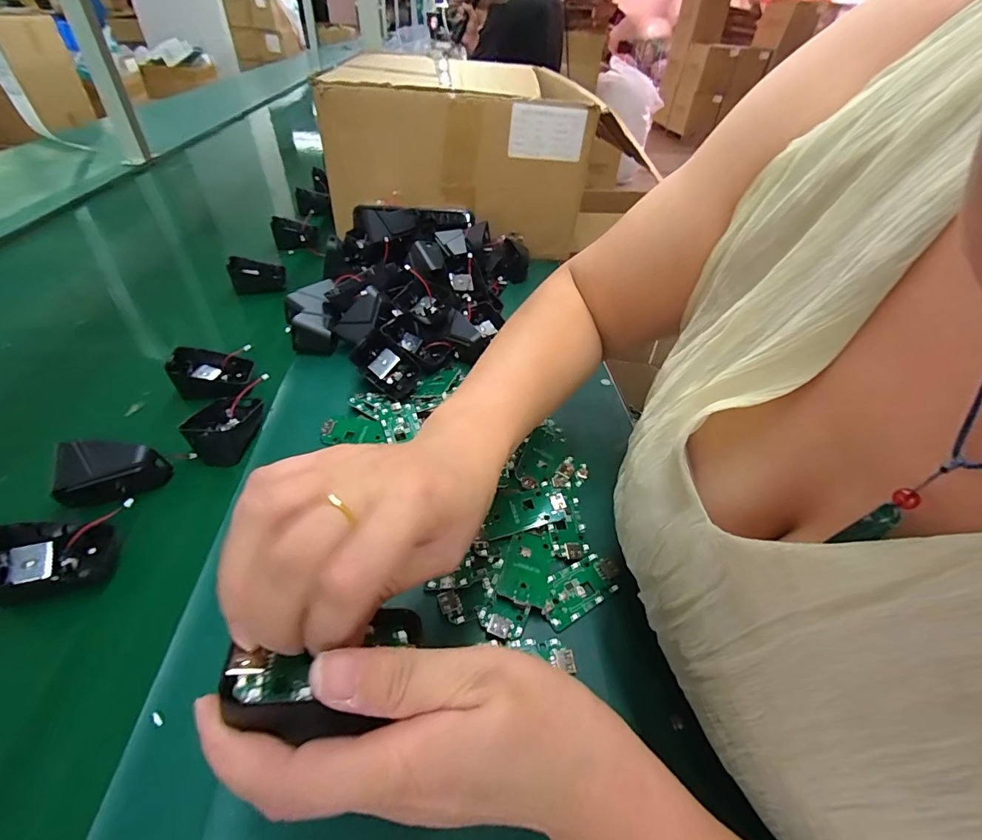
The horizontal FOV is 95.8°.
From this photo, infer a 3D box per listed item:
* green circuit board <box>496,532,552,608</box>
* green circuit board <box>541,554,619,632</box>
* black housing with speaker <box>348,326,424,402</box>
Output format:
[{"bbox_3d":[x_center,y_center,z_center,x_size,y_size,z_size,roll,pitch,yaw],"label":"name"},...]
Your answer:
[{"bbox_3d":[0.025,0.100,0.304,0.032,0.004,0.052,19,39,2],"label":"green circuit board"},{"bbox_3d":[0.059,0.114,0.302,0.061,0.006,0.031,-21,48,-26],"label":"green circuit board"},{"bbox_3d":[-0.103,-0.053,0.440,0.067,0.014,0.043,45,85,1],"label":"black housing with speaker"}]

